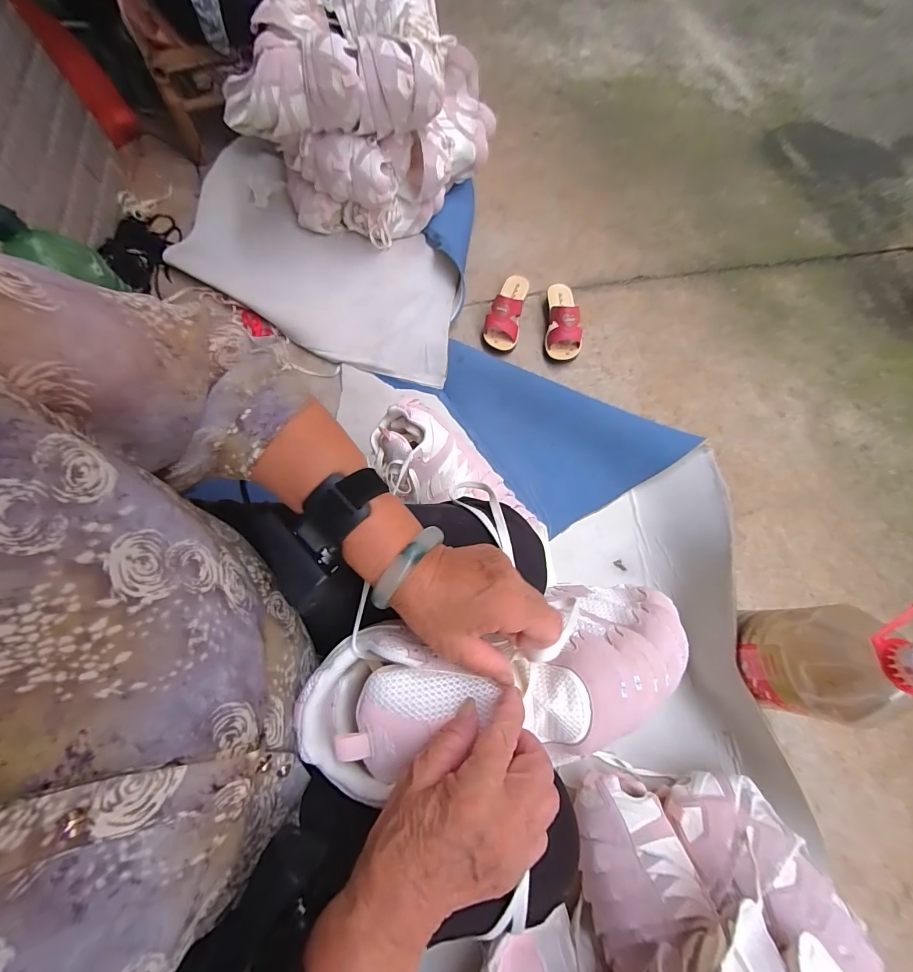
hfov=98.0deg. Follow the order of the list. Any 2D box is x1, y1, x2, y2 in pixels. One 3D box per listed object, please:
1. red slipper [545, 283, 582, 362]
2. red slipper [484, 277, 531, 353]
[{"bbox_3d":[0.259,-0.403,0.948,0.082,0.070,0.207,7,69,0],"label":"red slipper"},{"bbox_3d":[0.121,-0.428,0.953,0.082,0.064,0.207,13,69,3],"label":"red slipper"}]

